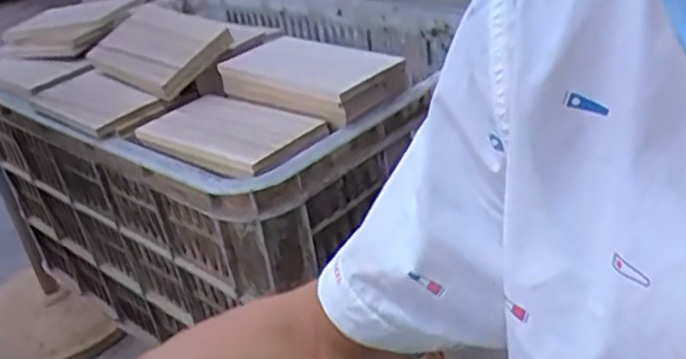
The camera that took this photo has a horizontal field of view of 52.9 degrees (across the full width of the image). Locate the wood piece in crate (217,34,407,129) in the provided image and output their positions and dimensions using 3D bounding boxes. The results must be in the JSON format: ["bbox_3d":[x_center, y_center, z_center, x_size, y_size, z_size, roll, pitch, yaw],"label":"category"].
[{"bbox_3d":[-0.030,-0.095,0.626,0.158,0.033,0.096,17,38,35],"label":"wood piece in crate"}]

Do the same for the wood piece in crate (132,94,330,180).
[{"bbox_3d":[-0.095,-0.043,0.584,0.155,0.008,0.092,19,41,39],"label":"wood piece in crate"}]

